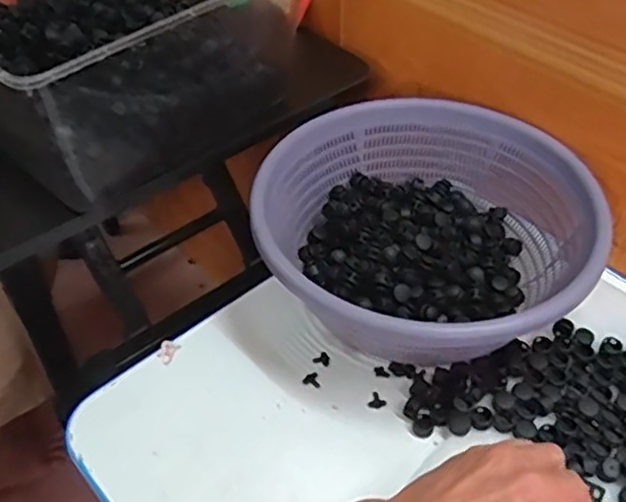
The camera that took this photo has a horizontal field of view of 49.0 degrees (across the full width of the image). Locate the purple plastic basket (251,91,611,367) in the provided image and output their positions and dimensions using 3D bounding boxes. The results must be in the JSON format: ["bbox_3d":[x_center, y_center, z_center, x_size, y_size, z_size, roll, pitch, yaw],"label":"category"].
[{"bbox_3d":[0.106,-0.018,0.621,0.282,0.102,0.254,28,52,26],"label":"purple plastic basket"}]

